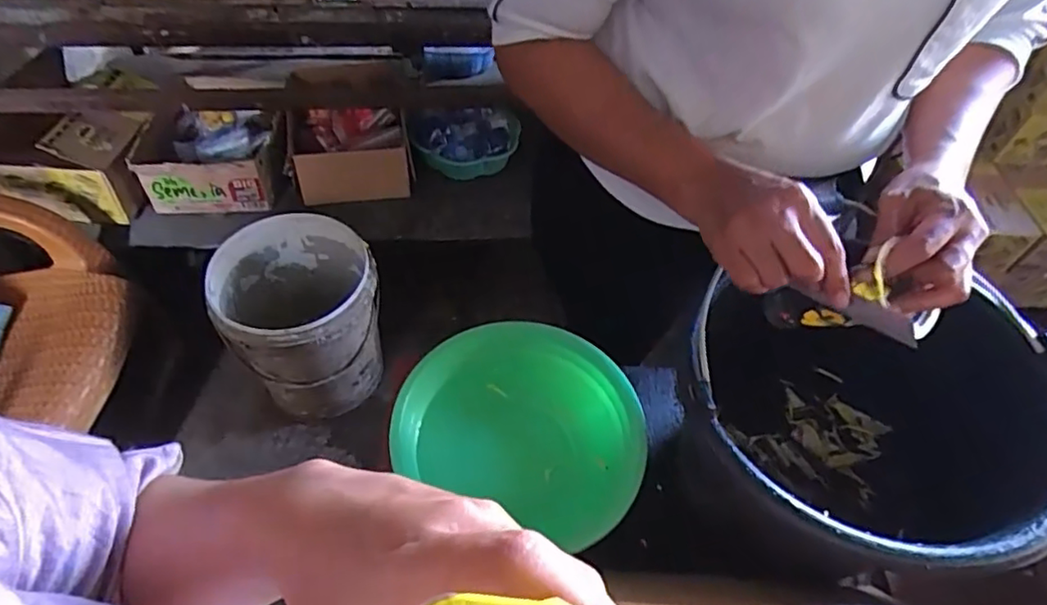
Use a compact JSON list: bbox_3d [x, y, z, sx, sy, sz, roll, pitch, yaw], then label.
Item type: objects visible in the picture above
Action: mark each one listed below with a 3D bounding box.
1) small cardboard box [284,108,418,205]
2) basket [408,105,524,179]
[{"bbox_3d":[-0.380,-0.330,1.351,0.244,0.128,0.201,-11,54,-11],"label":"small cardboard box"},{"bbox_3d":[-0.126,-0.376,1.398,0.249,0.126,0.122,-10,54,-10],"label":"basket"}]

